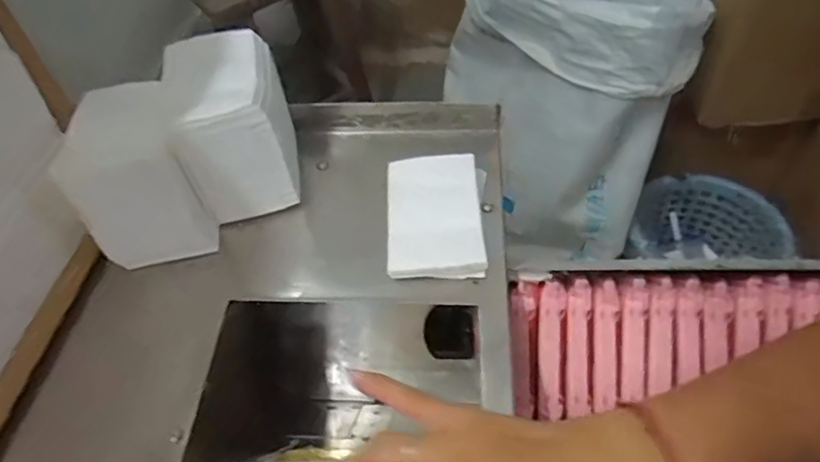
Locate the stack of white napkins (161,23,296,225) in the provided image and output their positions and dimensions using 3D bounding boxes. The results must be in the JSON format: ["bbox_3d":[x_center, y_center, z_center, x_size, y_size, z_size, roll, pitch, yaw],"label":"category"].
[{"bbox_3d":[-0.128,-0.078,0.413,0.077,0.095,0.099,-18,50,-9],"label":"stack of white napkins"}]

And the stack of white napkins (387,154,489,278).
[{"bbox_3d":[0.018,-0.012,0.403,0.068,0.025,0.097,-3,49,3],"label":"stack of white napkins"}]

